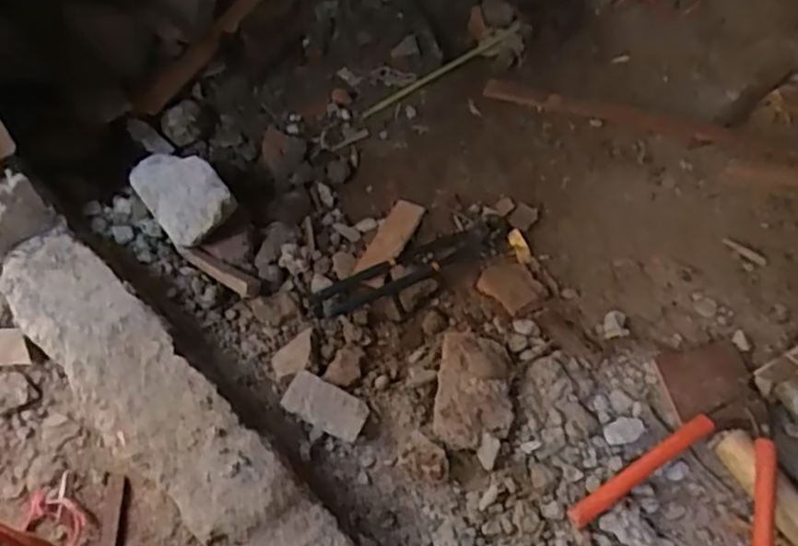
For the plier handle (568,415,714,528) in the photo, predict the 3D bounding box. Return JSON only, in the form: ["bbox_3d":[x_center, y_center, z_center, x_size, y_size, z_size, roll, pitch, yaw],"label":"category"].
[{"bbox_3d":[0.208,0.168,0.624,0.154,0.017,0.017,-28,59,-16],"label":"plier handle"}]

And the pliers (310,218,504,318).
[{"bbox_3d":[0.015,-0.007,0.755,0.214,0.024,0.044,-24,58,-13],"label":"pliers"}]

